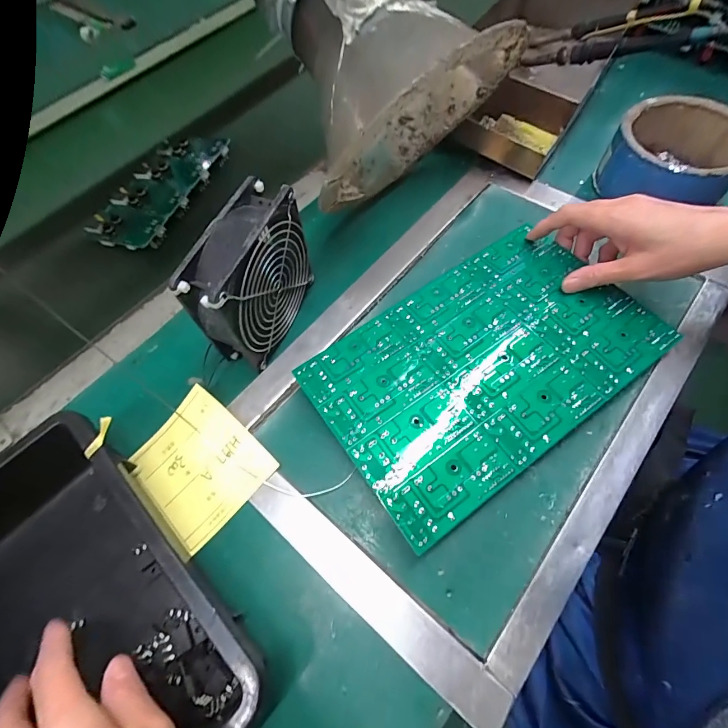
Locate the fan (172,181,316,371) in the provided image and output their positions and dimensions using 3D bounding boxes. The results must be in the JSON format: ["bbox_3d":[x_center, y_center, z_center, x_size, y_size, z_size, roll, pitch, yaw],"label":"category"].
[{"bbox_3d":[-0.090,-0.070,0.324,0.044,0.119,0.122,21,67,13],"label":"fan"}]

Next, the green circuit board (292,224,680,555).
[{"bbox_3d":[0.100,-0.006,0.323,0.275,0.005,0.172,-34,67,-13],"label":"green circuit board"}]

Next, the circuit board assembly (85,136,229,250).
[{"bbox_3d":[-0.257,-0.221,0.470,0.095,0.019,0.185,17,66,11],"label":"circuit board assembly"}]

